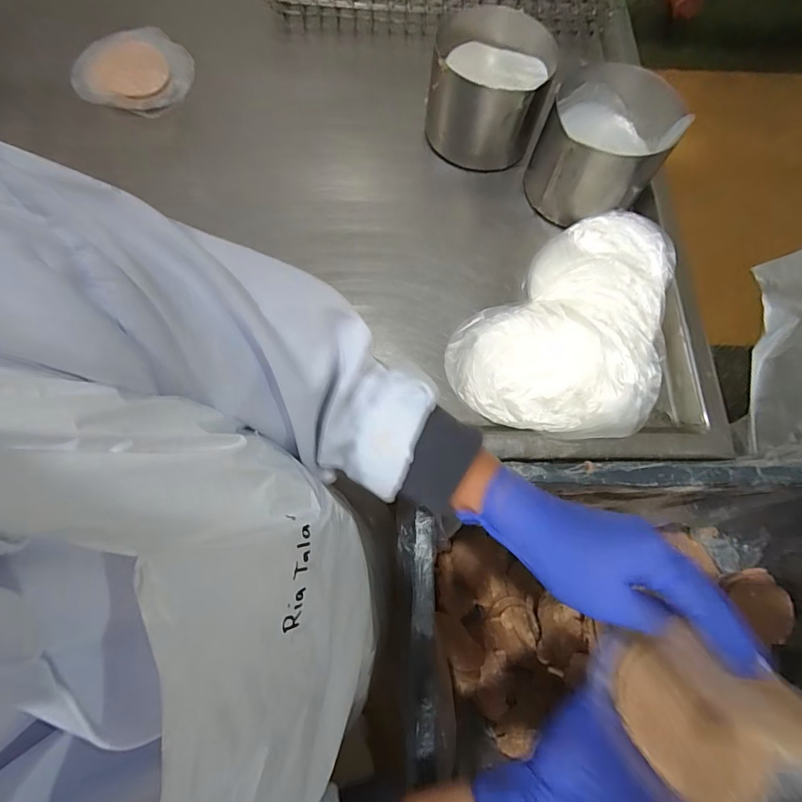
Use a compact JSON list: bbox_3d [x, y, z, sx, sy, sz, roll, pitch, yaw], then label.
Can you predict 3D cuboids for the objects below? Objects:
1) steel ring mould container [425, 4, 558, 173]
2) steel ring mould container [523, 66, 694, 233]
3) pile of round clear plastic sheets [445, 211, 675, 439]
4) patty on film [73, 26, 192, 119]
[{"bbox_3d":[0.107,-0.385,0.545,0.138,0.106,0.143,0,72,0],"label":"steel ring mould container"},{"bbox_3d":[0.236,-0.299,0.521,0.139,0.106,0.159,32,74,10],"label":"steel ring mould container"},{"bbox_3d":[0.207,-0.081,0.479,0.284,0.039,0.205,-42,77,-13],"label":"pile of round clear plastic sheets"},{"bbox_3d":[-0.362,-0.447,0.586,0.151,0.028,0.122,-3,72,-2],"label":"patty on film"}]

